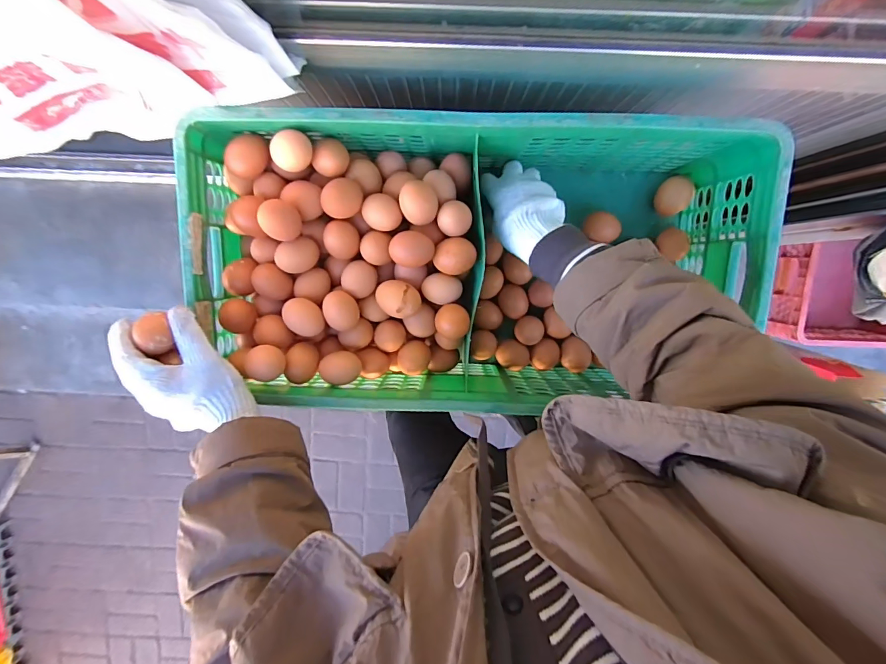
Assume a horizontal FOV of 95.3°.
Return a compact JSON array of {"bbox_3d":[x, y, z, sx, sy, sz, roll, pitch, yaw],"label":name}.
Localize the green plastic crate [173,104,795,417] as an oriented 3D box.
[{"bbox_3d":[0.036,-0.079,0.526,0.634,0.170,0.323,1,99,0],"label":"green plastic crate"}]

